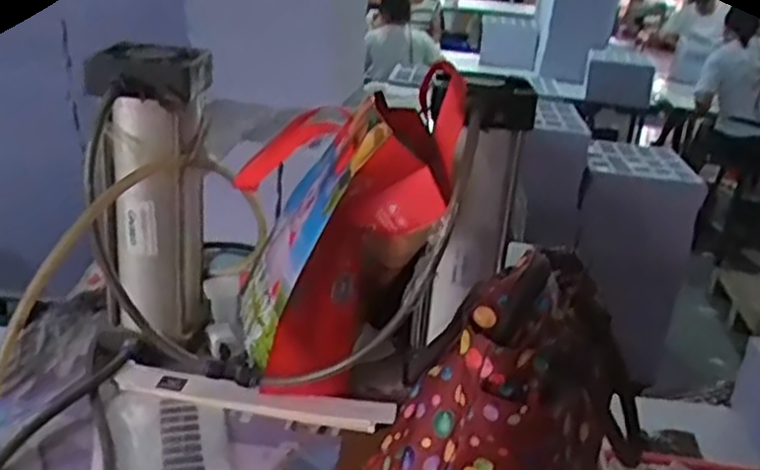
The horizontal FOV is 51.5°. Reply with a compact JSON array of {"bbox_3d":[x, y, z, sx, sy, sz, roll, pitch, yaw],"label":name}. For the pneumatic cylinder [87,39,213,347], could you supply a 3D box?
[{"bbox_3d":[-0.215,-0.035,0.749,0.105,0.268,0.078,-3,22,-19],"label":"pneumatic cylinder"}]

